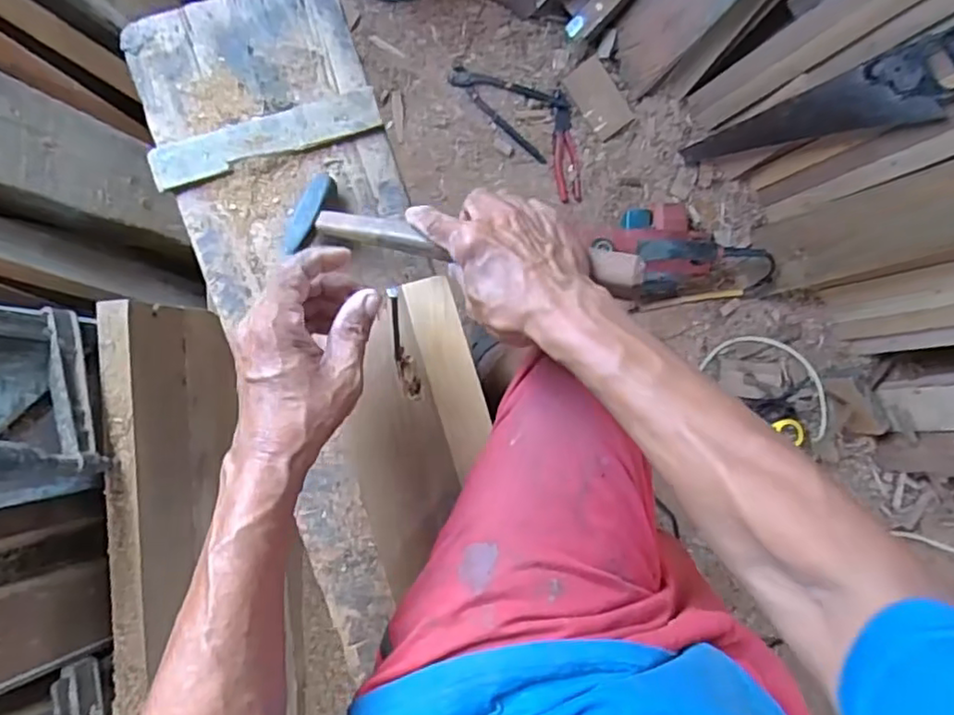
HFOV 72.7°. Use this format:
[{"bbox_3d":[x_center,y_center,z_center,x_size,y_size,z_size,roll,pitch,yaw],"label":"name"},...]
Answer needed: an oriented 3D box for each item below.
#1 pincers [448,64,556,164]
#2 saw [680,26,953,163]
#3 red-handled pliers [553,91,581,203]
[{"bbox_3d":[0.061,-0.459,1.154,0.218,0.020,0.104,36,87,-6],"label":"pincers"},{"bbox_3d":[0.556,-0.386,1.063,0.021,0.480,0.107,-33,103,-28],"label":"saw"},{"bbox_3d":[0.160,-0.384,1.187,0.046,0.026,0.192,-10,93,-6],"label":"red-handled pliers"}]

